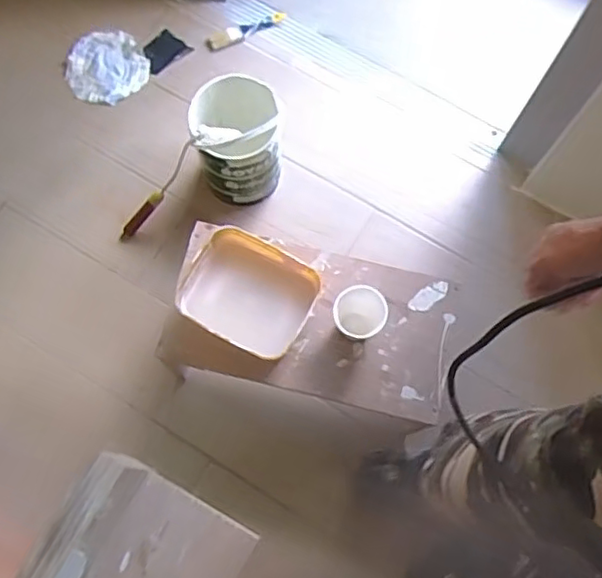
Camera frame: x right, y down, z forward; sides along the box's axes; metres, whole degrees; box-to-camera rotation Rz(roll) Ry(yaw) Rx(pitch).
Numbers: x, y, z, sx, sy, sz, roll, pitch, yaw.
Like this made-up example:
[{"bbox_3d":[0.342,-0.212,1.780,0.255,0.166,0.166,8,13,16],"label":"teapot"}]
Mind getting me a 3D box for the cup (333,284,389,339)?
[{"bbox_3d":[0.087,0.042,0.962,0.076,0.092,0.075,0,73,-1],"label":"cup"}]

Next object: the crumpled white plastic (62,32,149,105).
[{"bbox_3d":[-0.427,-0.485,1.397,0.173,0.025,0.172,0,73,-1],"label":"crumpled white plastic"}]

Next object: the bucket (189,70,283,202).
[{"bbox_3d":[-0.125,-0.284,1.235,0.151,0.244,0.174,-9,74,-3],"label":"bucket"}]

